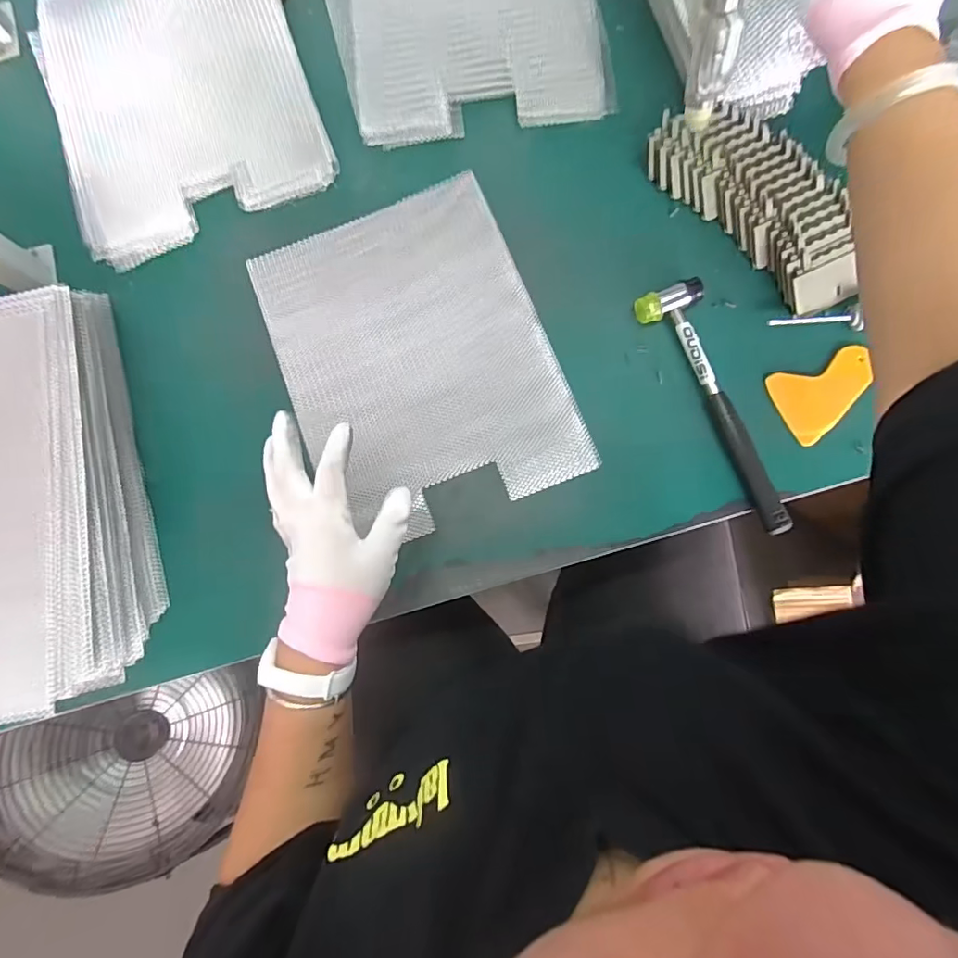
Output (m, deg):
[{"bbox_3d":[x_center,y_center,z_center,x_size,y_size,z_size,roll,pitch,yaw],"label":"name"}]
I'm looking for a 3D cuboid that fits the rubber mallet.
[{"bbox_3d":[0.227,-0.069,0.486,0.056,0.027,0.247,-25,83,-3],"label":"rubber mallet"}]

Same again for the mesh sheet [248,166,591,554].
[{"bbox_3d":[-0.060,-0.114,0.504,0.243,0.016,0.311,-21,83,-2],"label":"mesh sheet"}]

